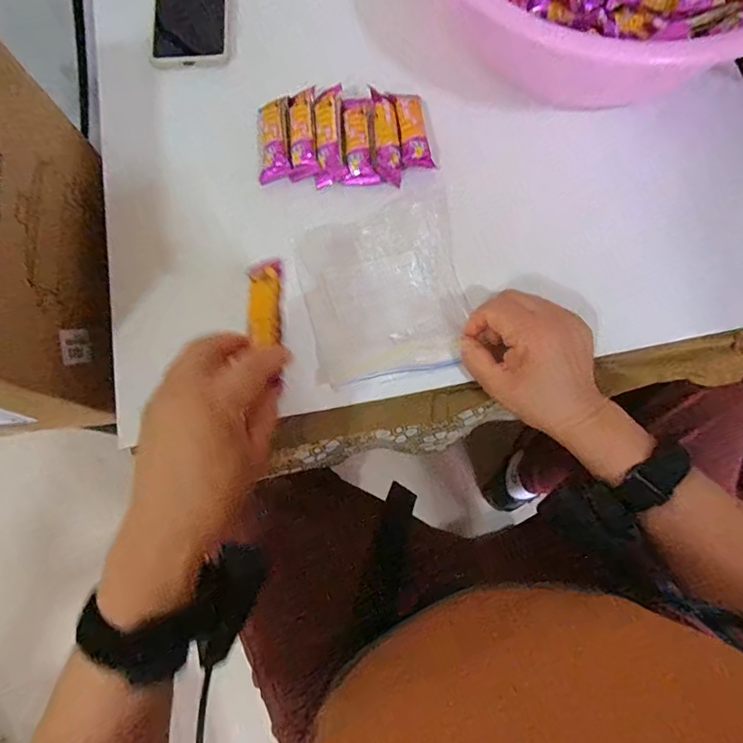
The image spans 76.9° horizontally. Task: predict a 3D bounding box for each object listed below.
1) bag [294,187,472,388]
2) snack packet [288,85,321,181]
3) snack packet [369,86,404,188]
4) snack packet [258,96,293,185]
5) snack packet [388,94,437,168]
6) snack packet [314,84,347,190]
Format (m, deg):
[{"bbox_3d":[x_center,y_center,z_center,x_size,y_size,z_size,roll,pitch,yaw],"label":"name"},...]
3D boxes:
[{"bbox_3d":[0.011,-0.072,0.398,0.132,0.010,0.147,-12,80,0],"label":"bag"},{"bbox_3d":[-0.062,-0.215,0.426,0.026,0.014,0.087,-6,75,0],"label":"snack packet"},{"bbox_3d":[0.012,-0.211,0.419,0.026,0.009,0.092,-7,75,0],"label":"snack packet"},{"bbox_3d":[-0.088,-0.214,0.428,0.030,0.017,0.079,-5,75,0],"label":"snack packet"},{"bbox_3d":[0.037,-0.218,0.423,0.028,0.011,0.074,-10,75,-1],"label":"snack packet"},{"bbox_3d":[-0.037,-0.211,0.421,0.026,0.017,0.092,-2,75,1],"label":"snack packet"}]

